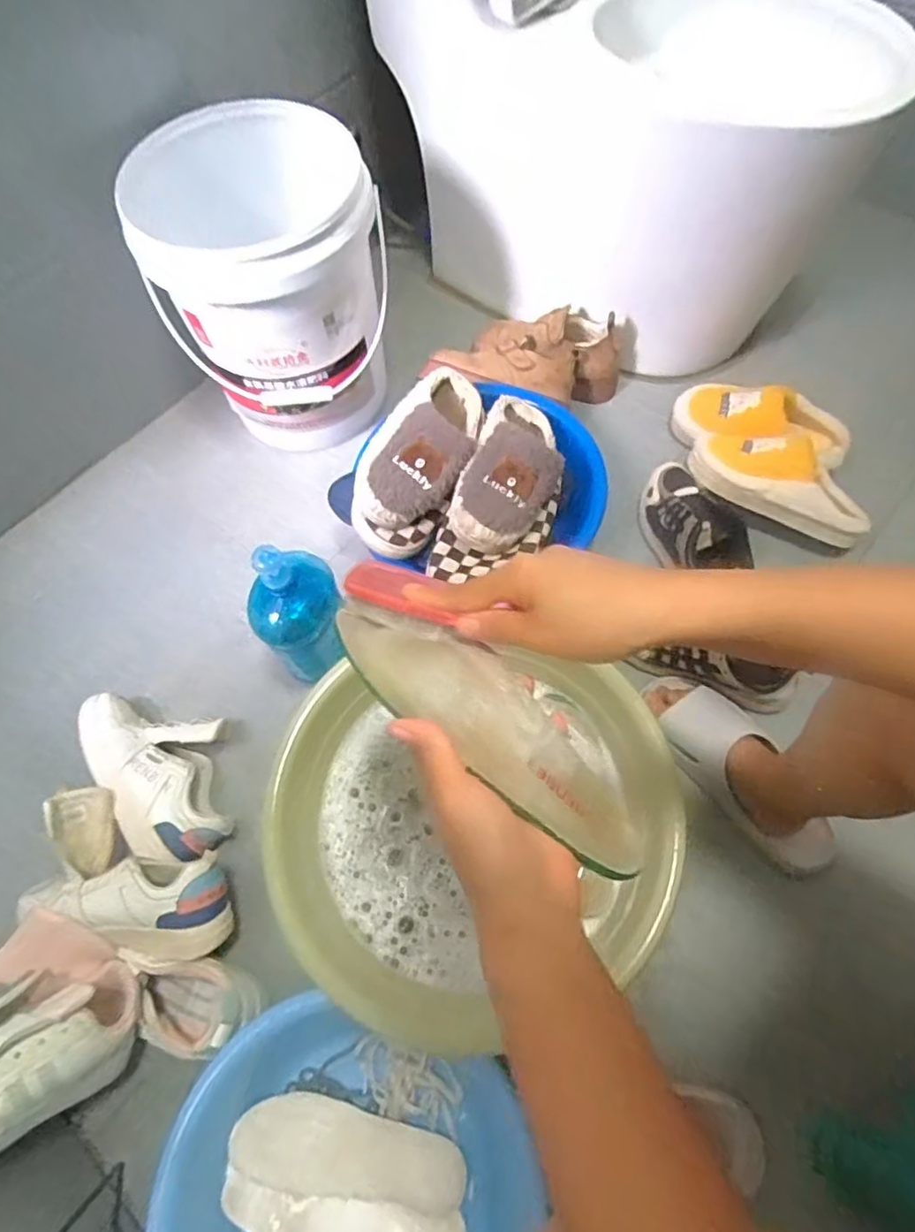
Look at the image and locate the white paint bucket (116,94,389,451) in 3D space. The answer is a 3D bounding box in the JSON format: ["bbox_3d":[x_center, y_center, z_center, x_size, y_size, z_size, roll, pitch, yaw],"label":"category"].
[{"bbox_3d":[-0.233,-0.445,0.875,0.242,0.348,0.266,-1,64,2],"label":"white paint bucket"}]

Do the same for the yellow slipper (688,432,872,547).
[{"bbox_3d":[0.449,-0.185,0.863,0.246,0.075,0.111,26,68,14],"label":"yellow slipper"}]

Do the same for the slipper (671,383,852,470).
[{"bbox_3d":[0.450,-0.282,0.909,0.247,0.080,0.084,10,65,8],"label":"slipper"}]

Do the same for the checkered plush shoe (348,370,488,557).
[{"bbox_3d":[-0.041,-0.207,0.796,0.119,0.090,0.265,26,68,14],"label":"checkered plush shoe"}]

